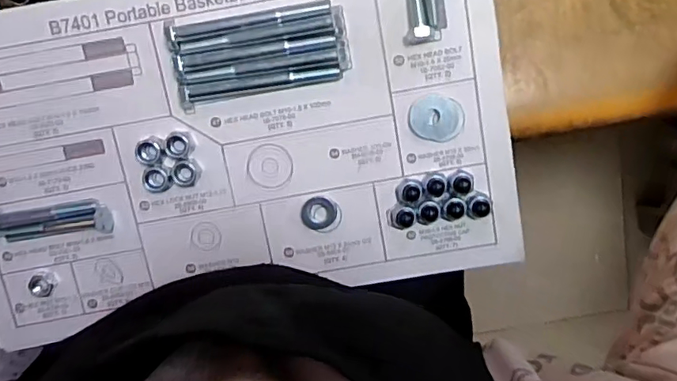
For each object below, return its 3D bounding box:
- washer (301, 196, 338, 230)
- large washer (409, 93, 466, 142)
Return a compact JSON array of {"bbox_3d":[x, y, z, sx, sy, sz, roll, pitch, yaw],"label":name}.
[{"bbox_3d":[-0.013,0.016,0.377,0.024,0.008,0.023,8,103,-3],"label":"washer"},{"bbox_3d":[0.066,-0.048,0.361,0.036,0.004,0.030,16,102,-5],"label":"large washer"}]

